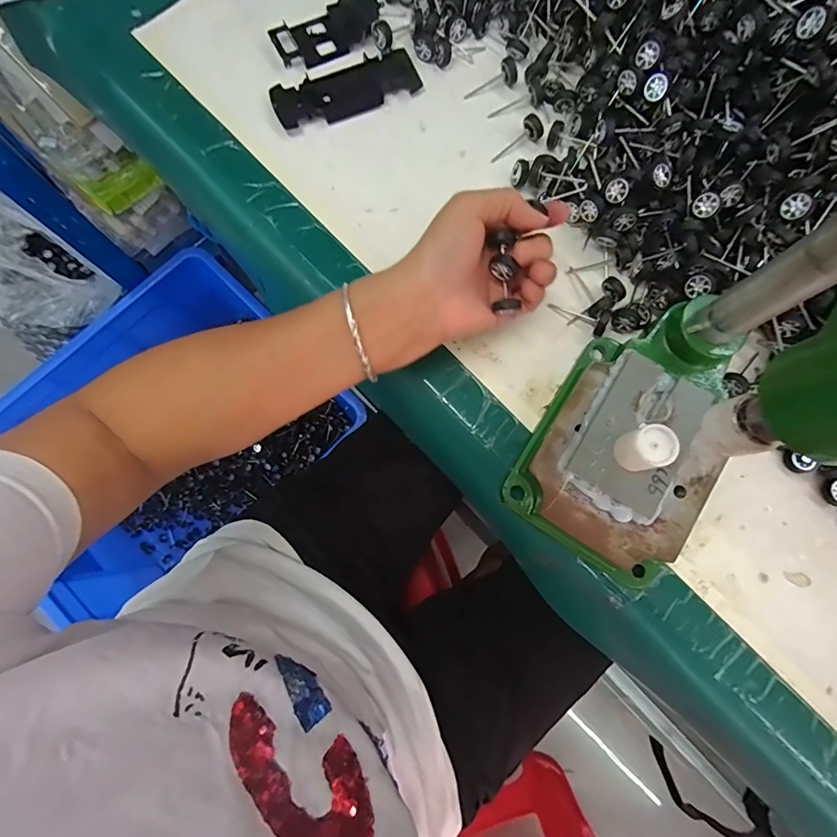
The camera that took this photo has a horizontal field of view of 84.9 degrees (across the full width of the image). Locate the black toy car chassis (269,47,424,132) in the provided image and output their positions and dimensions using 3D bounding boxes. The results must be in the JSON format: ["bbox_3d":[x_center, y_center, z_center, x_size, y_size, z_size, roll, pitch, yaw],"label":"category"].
[{"bbox_3d":[-0.061,-0.281,0.392,0.125,0.007,0.047,-22,80,-5],"label":"black toy car chassis"}]

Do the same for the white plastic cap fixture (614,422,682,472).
[{"bbox_3d":[0.138,0.018,0.280,0.026,0.032,0.025,0,79,0],"label":"white plastic cap fixture"}]

